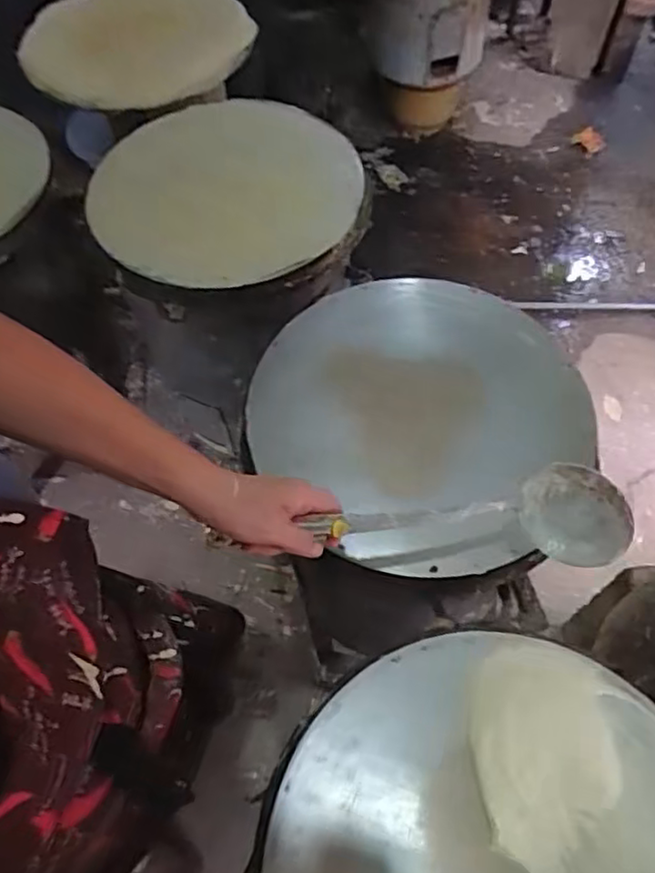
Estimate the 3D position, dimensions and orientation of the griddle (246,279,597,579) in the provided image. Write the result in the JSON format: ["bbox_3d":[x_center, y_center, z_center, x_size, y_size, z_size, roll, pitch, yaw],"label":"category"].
[{"bbox_3d":[0.102,-0.035,0.756,0.366,0.054,0.365,1,60,-1],"label":"griddle"}]

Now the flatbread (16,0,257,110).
[{"bbox_3d":[-0.348,-0.724,1.173,0.384,0.058,0.384,1,60,-1],"label":"flatbread"}]

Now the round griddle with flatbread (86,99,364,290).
[{"bbox_3d":[-0.145,-0.379,0.944,0.378,0.034,0.393,1,60,-1],"label":"round griddle with flatbread"}]

